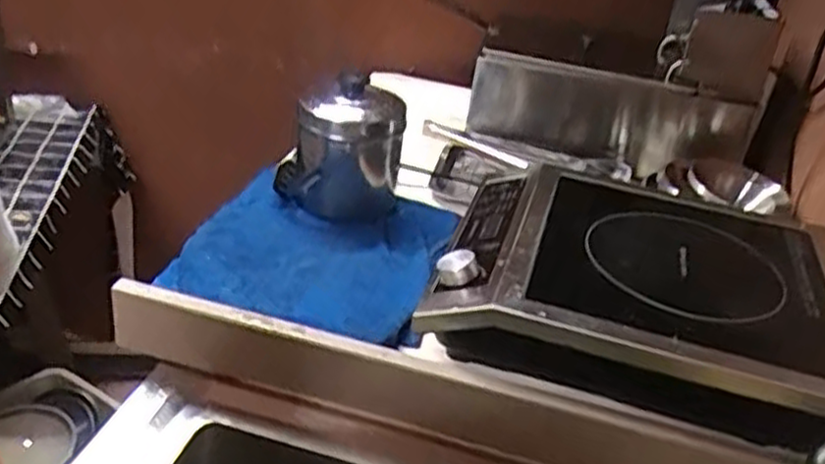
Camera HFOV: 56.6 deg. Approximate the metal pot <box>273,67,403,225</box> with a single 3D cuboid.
[{"bbox_3d":[-0.096,-0.108,0.989,0.159,0.154,0.124,6,31,-2],"label":"metal pot"}]

